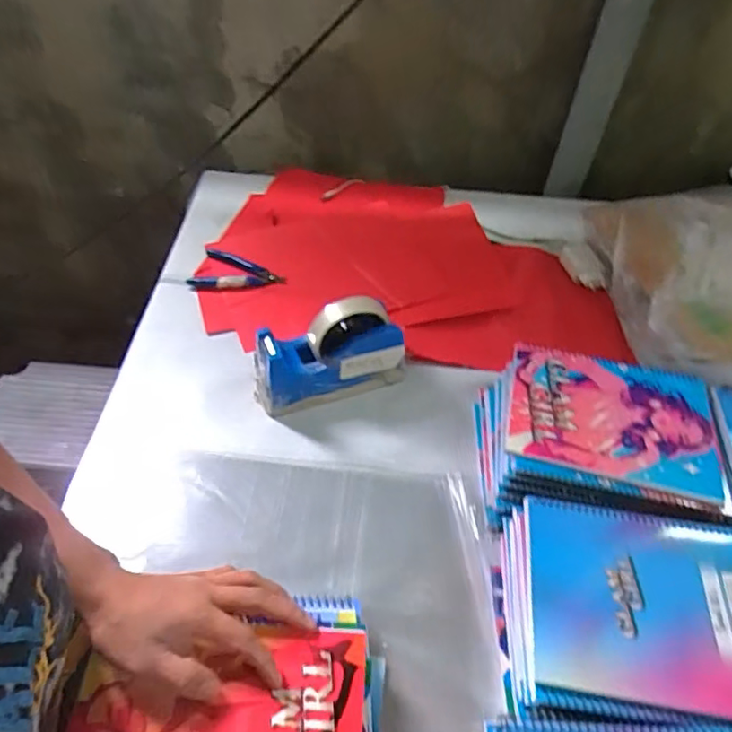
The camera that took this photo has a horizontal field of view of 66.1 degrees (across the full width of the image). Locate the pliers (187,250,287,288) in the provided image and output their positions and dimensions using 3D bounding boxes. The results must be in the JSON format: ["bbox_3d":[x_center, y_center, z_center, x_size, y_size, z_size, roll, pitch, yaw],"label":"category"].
[{"bbox_3d":[-0.171,-0.130,0.752,0.122,0.006,0.070,-2,50,-3],"label":"pliers"}]

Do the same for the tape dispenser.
[{"bbox_3d":[-0.041,-0.016,0.603,0.162,0.105,0.055,-16,52,-15],"label":"tape dispenser"}]

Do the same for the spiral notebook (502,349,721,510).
[{"bbox_3d":[0.247,0.048,0.567,0.198,0.009,0.151,13,51,8],"label":"spiral notebook"}]

